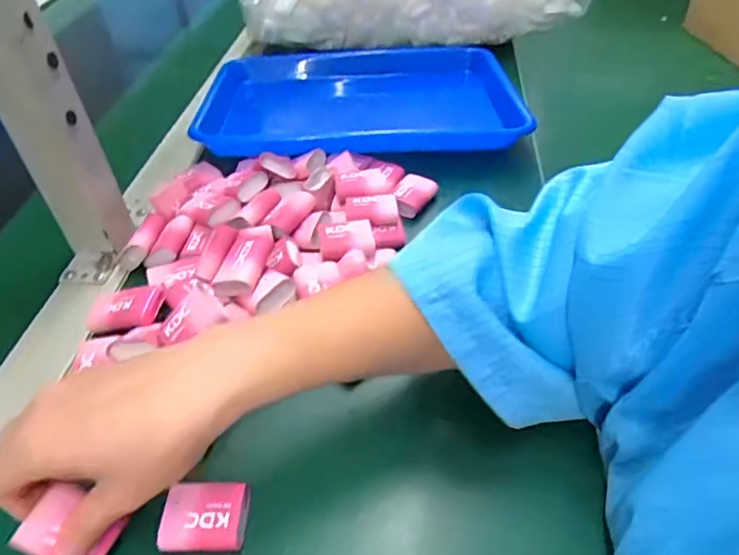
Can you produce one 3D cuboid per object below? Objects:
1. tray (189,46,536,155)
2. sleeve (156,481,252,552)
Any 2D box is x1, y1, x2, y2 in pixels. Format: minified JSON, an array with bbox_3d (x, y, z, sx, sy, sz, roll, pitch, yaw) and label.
[{"bbox_3d":[-0.013,-0.209,0.633,0.328,0.041,0.250,-3,44,1],"label":"tray"},{"bbox_3d":[-0.088,0.127,0.301,0.045,0.009,0.035,-1,44,3],"label":"sleeve"}]

